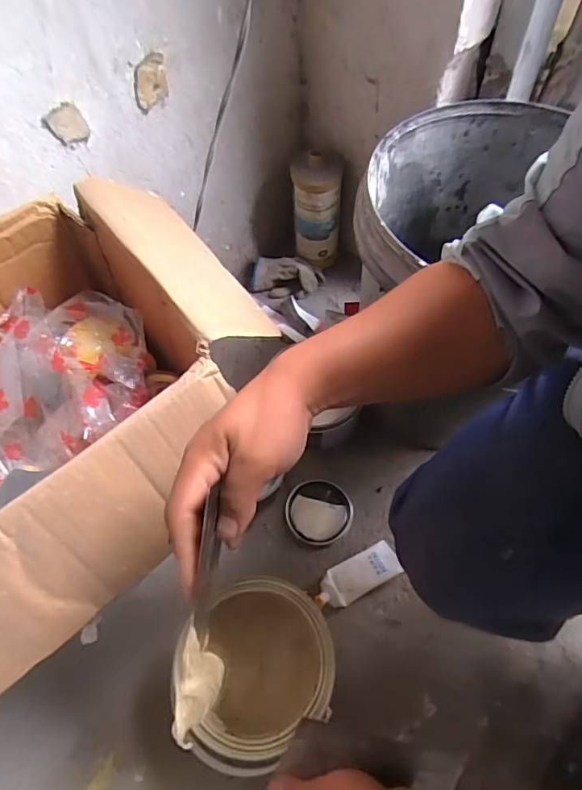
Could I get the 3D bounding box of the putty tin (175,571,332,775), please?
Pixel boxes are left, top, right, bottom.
[{"bbox_3d":[-0.028,0.302,0.553,0.149,0.154,0.148,-42,65,-18],"label":"putty tin"}]

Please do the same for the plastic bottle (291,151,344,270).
[{"bbox_3d":[0.045,-0.321,0.845,0.082,0.199,0.072,-2,58,3],"label":"plastic bottle"}]

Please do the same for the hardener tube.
[{"bbox_3d":[0.088,0.241,0.655,0.122,0.021,0.049,-26,61,-11],"label":"hardener tube"}]

